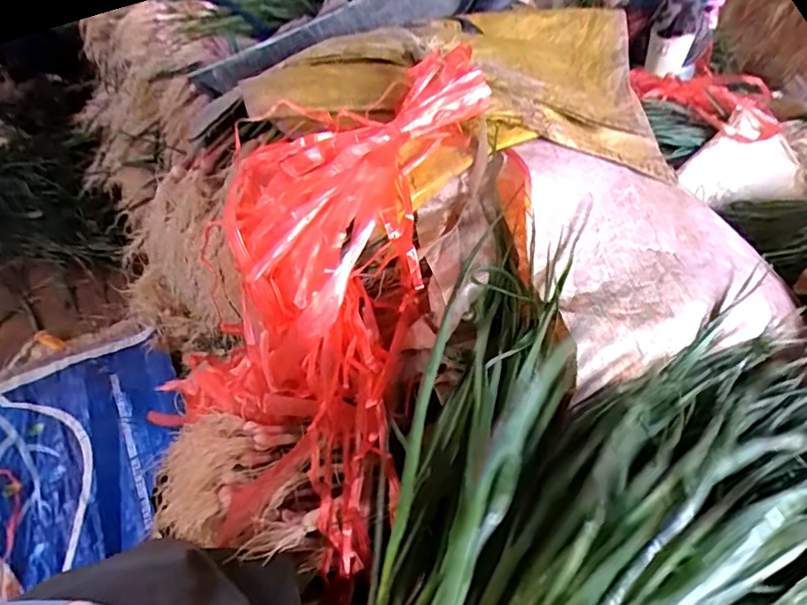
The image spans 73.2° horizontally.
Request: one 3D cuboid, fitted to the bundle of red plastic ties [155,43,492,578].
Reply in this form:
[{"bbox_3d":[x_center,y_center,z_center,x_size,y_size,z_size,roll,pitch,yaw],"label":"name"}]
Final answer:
[{"bbox_3d":[-0.077,-0.023,0.497,0.213,0.173,0.444,14,85,10],"label":"bundle of red plastic ties"}]

